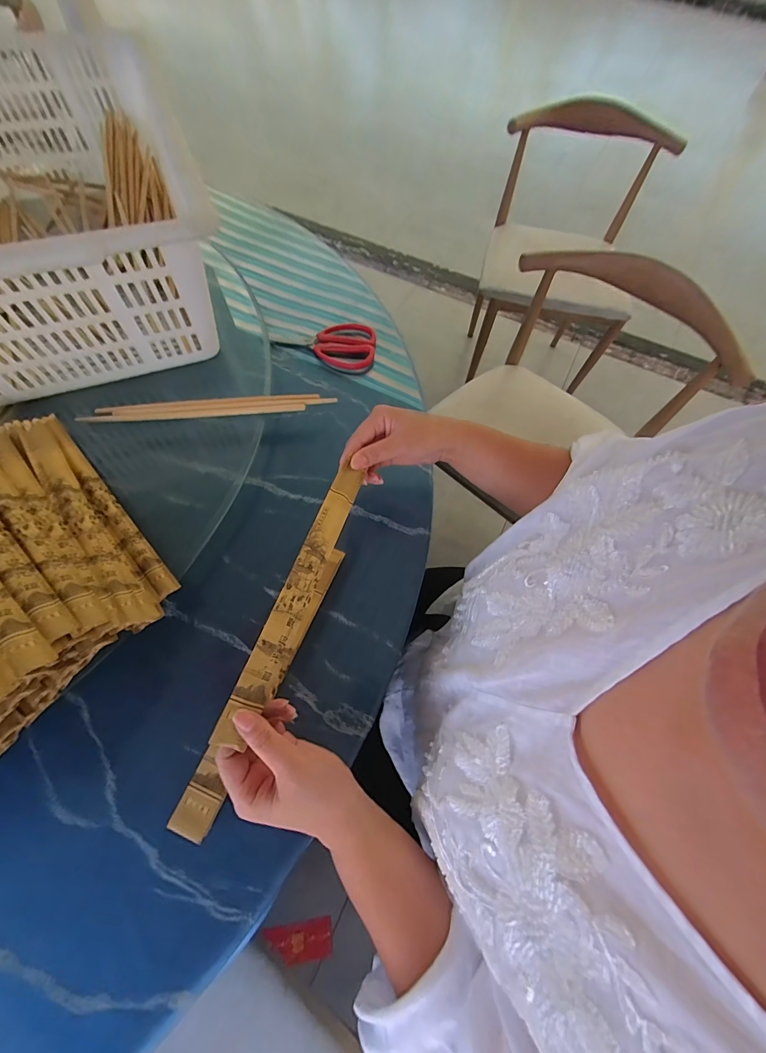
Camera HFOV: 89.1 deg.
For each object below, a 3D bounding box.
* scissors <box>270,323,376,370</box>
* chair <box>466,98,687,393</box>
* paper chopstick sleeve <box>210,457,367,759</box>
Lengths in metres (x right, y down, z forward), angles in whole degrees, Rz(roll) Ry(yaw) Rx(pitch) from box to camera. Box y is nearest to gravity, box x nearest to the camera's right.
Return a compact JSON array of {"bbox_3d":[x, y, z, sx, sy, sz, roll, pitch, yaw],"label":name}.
[{"bbox_3d":[-0.083,-0.268,0.566,0.143,0.016,0.075,9,64,1],"label":"scissors"},{"bbox_3d":[0.546,-0.821,1.278,0.487,0.676,0.505,4,64,-1],"label":"chair"},{"bbox_3d":[-0.069,0.051,0.328,0.027,0.005,0.242,31,65,-21],"label":"paper chopstick sleeve"}]

